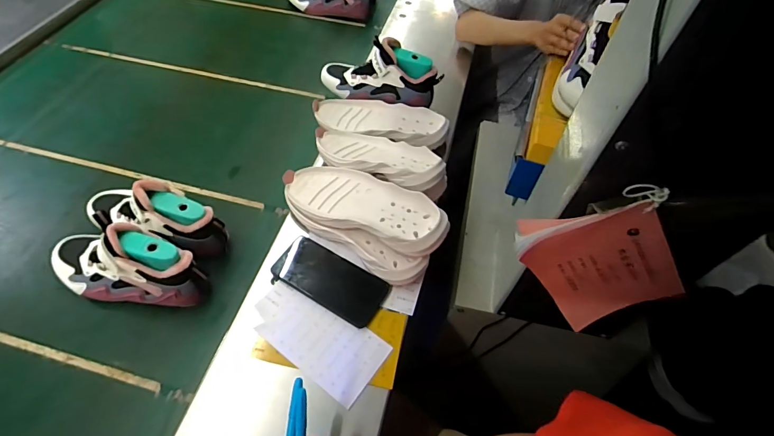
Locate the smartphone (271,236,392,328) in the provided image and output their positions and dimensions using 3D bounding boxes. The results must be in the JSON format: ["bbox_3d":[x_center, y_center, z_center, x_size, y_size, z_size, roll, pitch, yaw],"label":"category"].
[{"bbox_3d":[-0.084,0.089,0.585,0.168,0.018,0.081,25,57,13],"label":"smartphone"}]

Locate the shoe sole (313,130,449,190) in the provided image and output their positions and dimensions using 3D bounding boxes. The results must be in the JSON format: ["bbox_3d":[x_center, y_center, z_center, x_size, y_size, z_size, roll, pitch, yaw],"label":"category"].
[{"bbox_3d":[-0.012,-0.104,0.659,0.230,0.032,0.087,21,55,27],"label":"shoe sole"}]

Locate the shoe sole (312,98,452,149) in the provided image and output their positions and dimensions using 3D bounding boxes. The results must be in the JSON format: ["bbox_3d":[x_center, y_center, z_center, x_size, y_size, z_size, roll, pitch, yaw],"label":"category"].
[{"bbox_3d":[-0.013,-0.188,0.746,0.251,0.036,0.109,13,55,5],"label":"shoe sole"}]

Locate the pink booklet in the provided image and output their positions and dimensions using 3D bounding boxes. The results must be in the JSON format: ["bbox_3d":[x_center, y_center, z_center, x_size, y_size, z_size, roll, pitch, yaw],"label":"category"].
[{"bbox_3d":[0.223,0.052,0.413,0.123,0.177,0.023,-22,38,30],"label":"pink booklet"}]

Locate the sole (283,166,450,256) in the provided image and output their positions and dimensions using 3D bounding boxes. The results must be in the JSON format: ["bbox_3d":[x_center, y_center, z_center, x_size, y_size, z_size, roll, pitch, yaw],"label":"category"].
[{"bbox_3d":[-0.035,-0.018,0.608,0.268,0.048,0.099,20,55,25],"label":"sole"}]

